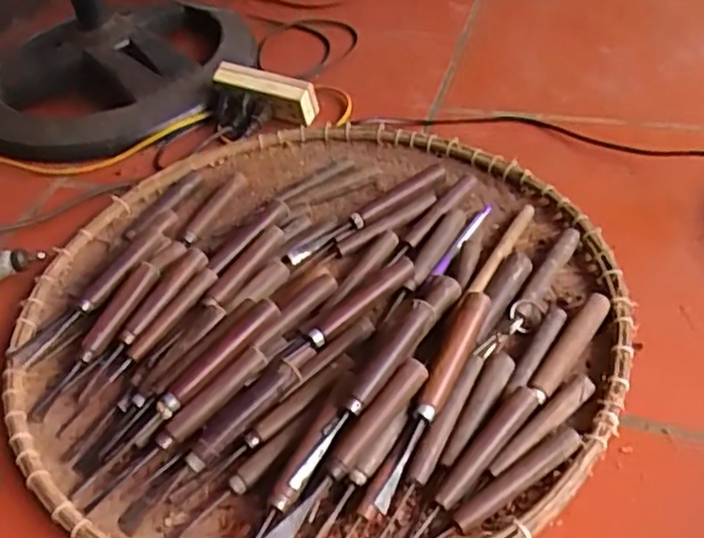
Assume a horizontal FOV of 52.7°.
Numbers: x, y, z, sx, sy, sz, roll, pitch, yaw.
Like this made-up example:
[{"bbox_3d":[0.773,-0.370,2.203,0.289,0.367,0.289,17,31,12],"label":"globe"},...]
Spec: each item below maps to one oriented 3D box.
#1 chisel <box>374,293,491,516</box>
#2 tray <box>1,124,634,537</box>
[{"bbox_3d":[0.064,0.094,0.541,0.018,0.032,0.192,17,49,22],"label":"chisel"},{"bbox_3d":[-0.039,0.026,0.634,0.518,0.051,0.510,-3,44,3],"label":"tray"}]

